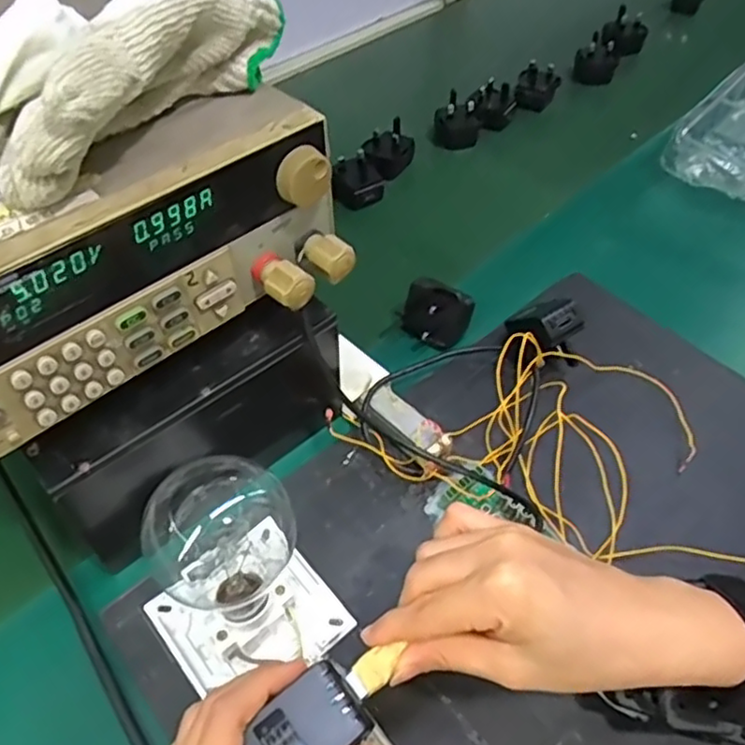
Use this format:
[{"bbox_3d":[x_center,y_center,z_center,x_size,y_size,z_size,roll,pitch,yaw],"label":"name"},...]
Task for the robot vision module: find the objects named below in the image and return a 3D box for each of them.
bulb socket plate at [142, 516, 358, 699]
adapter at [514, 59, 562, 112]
[{"bbox_3d":[-0.070,0.132,0.365,0.089,0.032,0.085,-34,58,-24],"label":"bulb socket plate"},{"bbox_3d":[0.192,-0.334,0.755,0.044,0.040,0.046,19,53,16],"label":"adapter"}]

